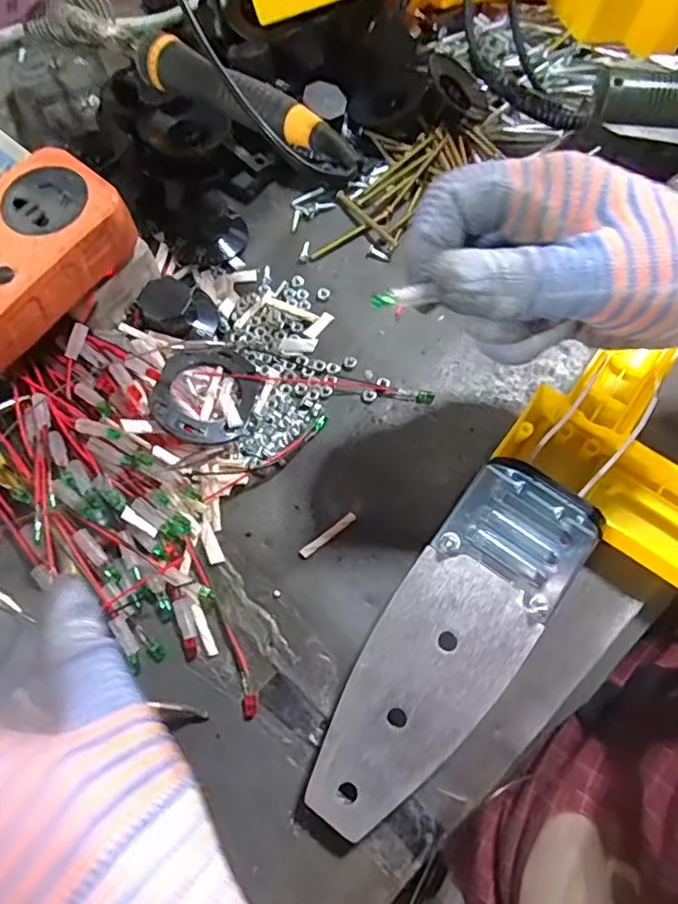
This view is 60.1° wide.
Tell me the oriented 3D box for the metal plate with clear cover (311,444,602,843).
[{"bbox_3d":[0.046,0.081,0.245,0.058,0.016,0.163,33,80,12],"label":"metal plate with clear cover"}]

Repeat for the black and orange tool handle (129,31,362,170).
[{"bbox_3d":[-0.047,-0.167,0.282,0.141,0.025,0.019,37,73,14],"label":"black and orange tool handle"}]

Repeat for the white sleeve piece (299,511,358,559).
[{"bbox_3d":[-0.005,0.041,0.288,0.032,0.004,0.005,-37,75,-13],"label":"white sleeve piece"}]

